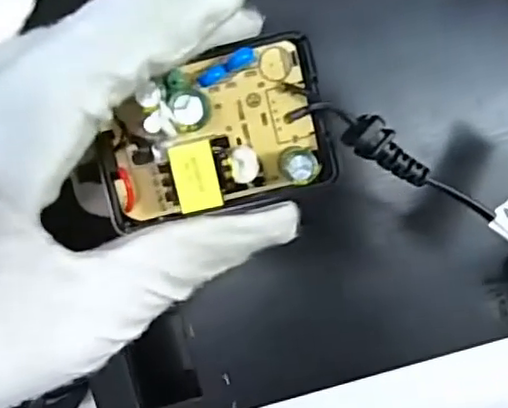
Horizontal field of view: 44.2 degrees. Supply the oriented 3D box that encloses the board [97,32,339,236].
[{"bbox_3d":[-0.010,-0.017,0.149,0.056,0.018,0.037,-15,88,1],"label":"board"}]

